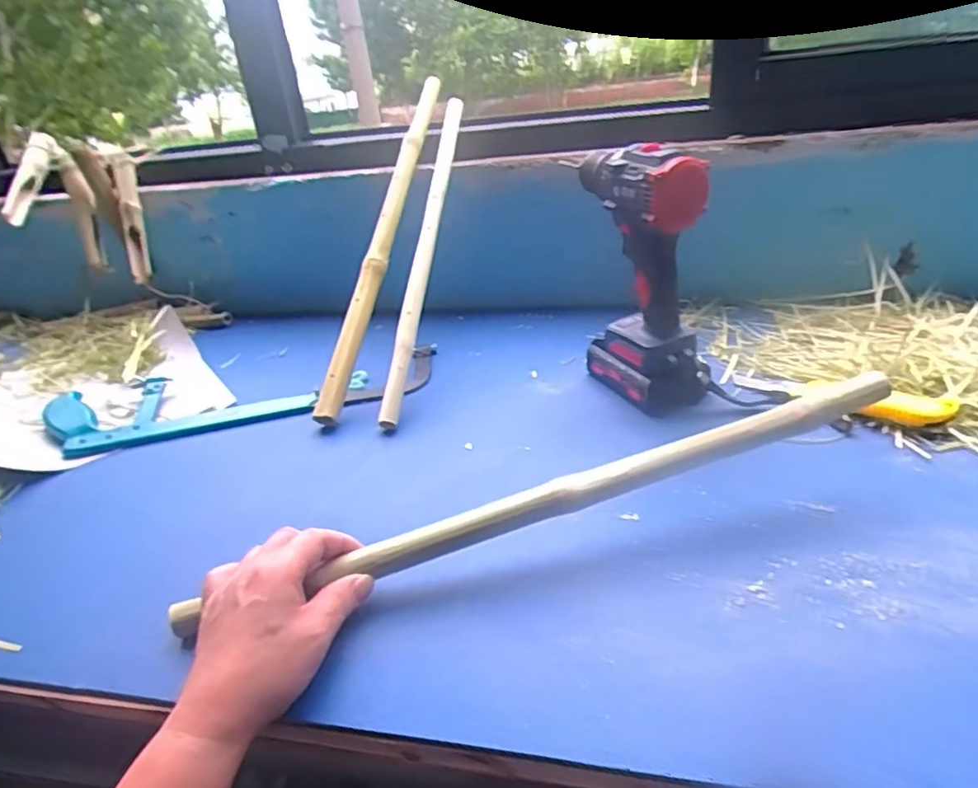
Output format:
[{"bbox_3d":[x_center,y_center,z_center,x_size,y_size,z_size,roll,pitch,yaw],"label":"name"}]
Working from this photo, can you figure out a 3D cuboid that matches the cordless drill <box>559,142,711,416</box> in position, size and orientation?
[{"bbox_3d":[0.142,-0.110,0.580,0.071,0.223,0.147,-16,31,-15],"label":"cordless drill"}]

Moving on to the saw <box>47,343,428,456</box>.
[{"bbox_3d":[-0.264,0.004,0.666,0.412,0.031,0.130,-10,30,-4],"label":"saw"}]

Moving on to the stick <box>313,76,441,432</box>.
[{"bbox_3d":[-0.120,-0.199,0.728,0.020,0.022,0.509,2,62,17],"label":"stick"}]

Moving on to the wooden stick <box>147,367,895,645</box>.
[{"bbox_3d":[0.036,0.075,0.422,0.504,0.025,0.025,-18,31,-3],"label":"wooden stick"}]

